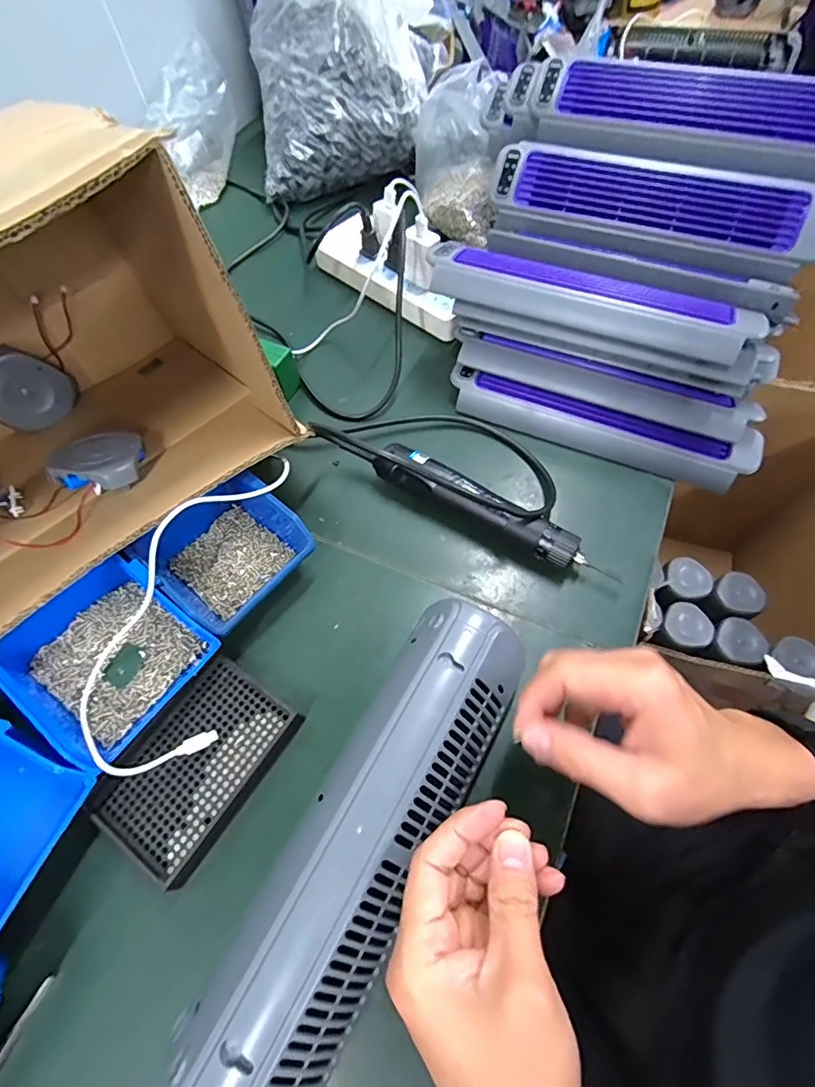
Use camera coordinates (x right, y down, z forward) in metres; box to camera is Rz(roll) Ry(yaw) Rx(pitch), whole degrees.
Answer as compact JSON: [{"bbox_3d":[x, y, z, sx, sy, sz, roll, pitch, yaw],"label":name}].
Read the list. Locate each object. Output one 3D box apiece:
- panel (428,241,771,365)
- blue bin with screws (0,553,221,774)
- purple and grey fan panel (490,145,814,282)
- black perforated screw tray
[{"bbox_3d":[0.162,-0.221,0.452,0.283,0.031,0.066,23,65,14],"label":"panel"},{"bbox_3d":[-0.232,0.081,0.381,0.138,0.051,0.118,35,69,19],"label":"blue bin with screws"},{"bbox_3d":[0.227,-0.310,0.465,0.295,0.040,0.083,20,102,12],"label":"purple and grey fan panel"},{"bbox_3d":[-0.153,0.160,0.366,0.088,0.022,0.134,32,68,18],"label":"black perforated screw tray"}]

